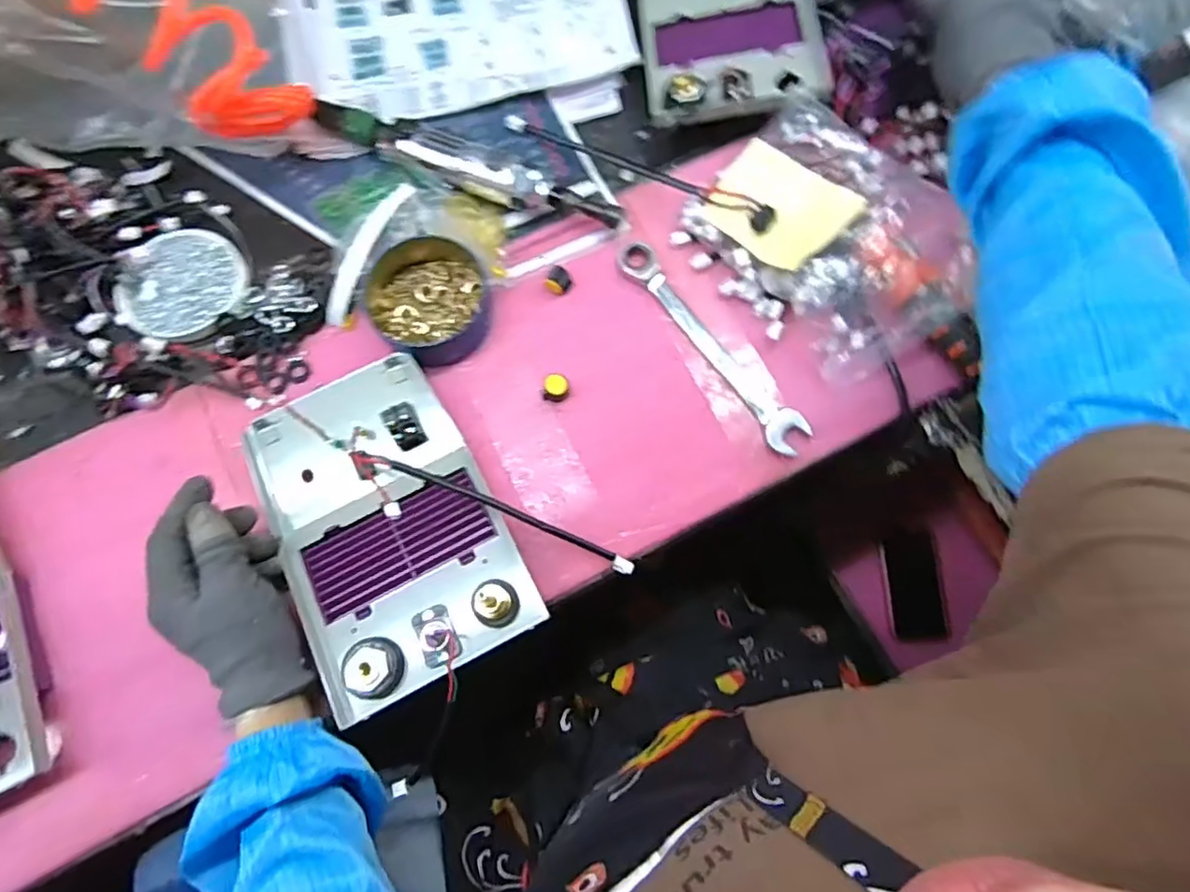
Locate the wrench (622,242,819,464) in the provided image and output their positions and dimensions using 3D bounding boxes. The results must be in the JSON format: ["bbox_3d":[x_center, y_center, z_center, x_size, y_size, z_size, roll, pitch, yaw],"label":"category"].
[{"bbox_3d":[0.093,-0.083,0.500,0.033,0.007,0.213,-36,76,-9],"label":"wrench"}]

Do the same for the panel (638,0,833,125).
[{"bbox_3d":[0.117,-0.391,0.569,0.147,0.041,0.226,-2,73,0],"label":"panel"}]

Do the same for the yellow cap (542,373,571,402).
[{"bbox_3d":[-0.030,-0.045,0.480,0.019,0.012,0.018,0,73,1],"label":"yellow cap"}]

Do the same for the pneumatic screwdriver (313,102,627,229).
[{"bbox_3d":[-0.112,-0.237,0.529,0.281,0.036,0.033,24,75,8],"label":"pneumatic screwdriver"}]

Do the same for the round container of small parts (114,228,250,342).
[{"bbox_3d":[-0.336,-0.131,0.513,0.088,0.015,0.098,36,77,11],"label":"round container of small parts"}]

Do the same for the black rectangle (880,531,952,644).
[{"bbox_3d":[0.418,0.184,0.818,0.067,0.008,0.134,-8,78,20],"label":"black rectangle"}]

